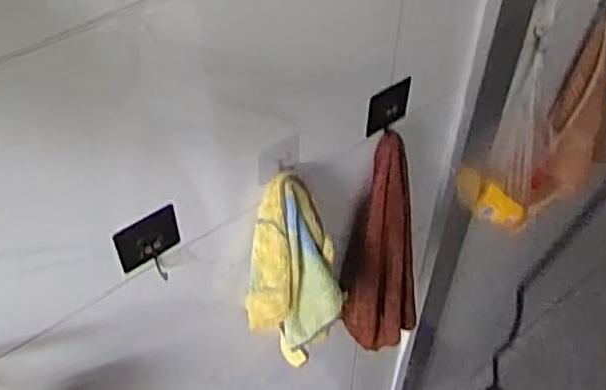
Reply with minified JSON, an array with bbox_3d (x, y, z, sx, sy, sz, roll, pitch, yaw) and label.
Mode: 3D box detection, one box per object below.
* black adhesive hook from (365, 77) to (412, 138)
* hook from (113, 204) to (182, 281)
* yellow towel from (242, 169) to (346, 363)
[{"bbox_3d":[0.103,-0.106,0.815,0.064,0.060,0.013,-35,59,-26],"label":"black adhesive hook"},{"bbox_3d":[-0.151,0.053,0.683,0.066,0.084,0.016,-32,58,-25],"label":"hook"},{"bbox_3d":[-0.012,0.115,0.856,0.118,0.325,0.079,-5,51,-5],"label":"yellow towel"}]

